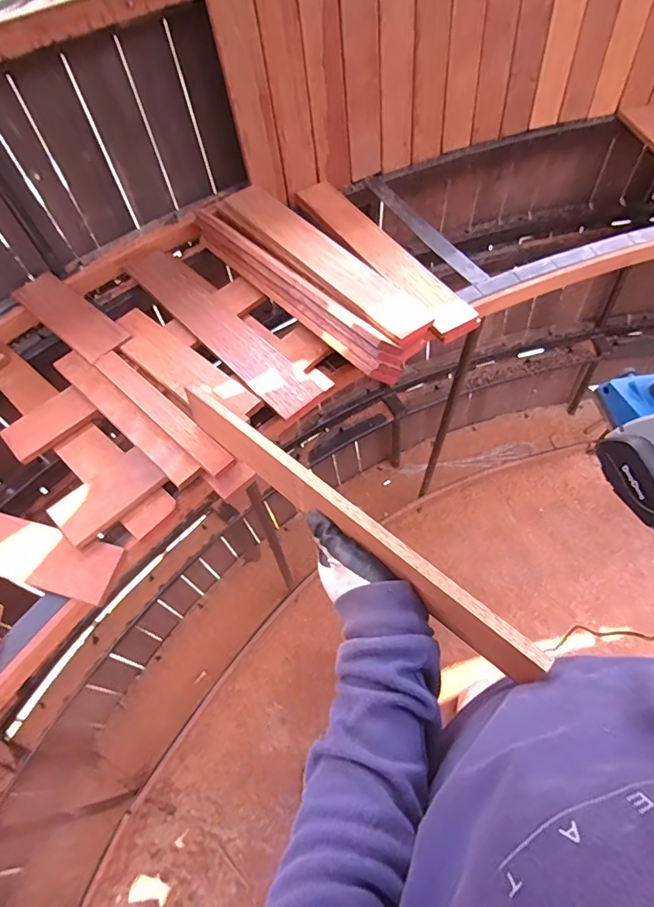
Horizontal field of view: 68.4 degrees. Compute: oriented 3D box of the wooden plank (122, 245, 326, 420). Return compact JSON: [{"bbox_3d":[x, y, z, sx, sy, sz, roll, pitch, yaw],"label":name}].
[{"bbox_3d":[-0.162,-0.187,0.686,0.066,0.013,0.409,-39,65,-18],"label":"wooden plank"}]

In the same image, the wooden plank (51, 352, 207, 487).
[{"bbox_3d":[-0.254,-0.053,0.597,0.278,0.018,0.035,39,69,22],"label":"wooden plank"}]

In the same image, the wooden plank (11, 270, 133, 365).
[{"bbox_3d":[-0.366,-0.198,0.683,0.213,0.009,0.067,38,68,21],"label":"wooden plank"}]

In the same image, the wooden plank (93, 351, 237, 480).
[{"bbox_3d":[-0.203,-0.055,0.586,0.247,0.008,0.031,39,69,22],"label":"wooden plank"}]

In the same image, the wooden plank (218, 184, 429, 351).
[{"bbox_3d":[-0.015,-0.298,0.725,0.081,0.025,0.429,-38,65,-18],"label":"wooden plank"}]

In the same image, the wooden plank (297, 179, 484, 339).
[{"bbox_3d":[0.080,-0.327,0.767,0.066,0.022,0.416,-29,63,-13],"label":"wooden plank"}]

